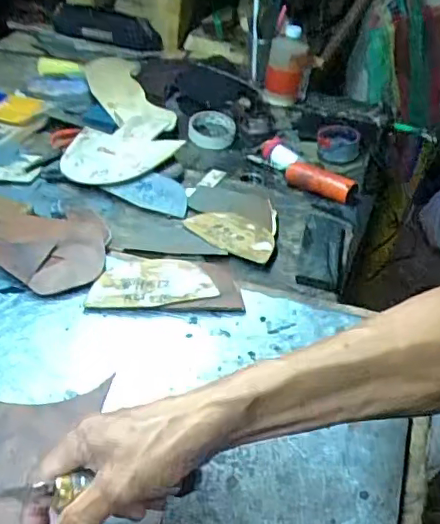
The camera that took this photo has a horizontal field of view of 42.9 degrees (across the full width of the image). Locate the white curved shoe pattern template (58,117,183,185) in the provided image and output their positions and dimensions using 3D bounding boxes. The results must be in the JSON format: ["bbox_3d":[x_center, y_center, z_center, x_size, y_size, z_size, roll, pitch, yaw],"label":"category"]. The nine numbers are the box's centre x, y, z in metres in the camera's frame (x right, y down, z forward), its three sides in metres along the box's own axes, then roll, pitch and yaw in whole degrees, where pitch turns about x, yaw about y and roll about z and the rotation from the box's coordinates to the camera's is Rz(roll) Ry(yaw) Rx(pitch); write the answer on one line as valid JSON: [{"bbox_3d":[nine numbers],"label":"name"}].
[{"bbox_3d":[-0.163,-0.179,0.893,0.185,0.014,0.173,-24,46,-22],"label":"white curved shoe pattern template"}]

